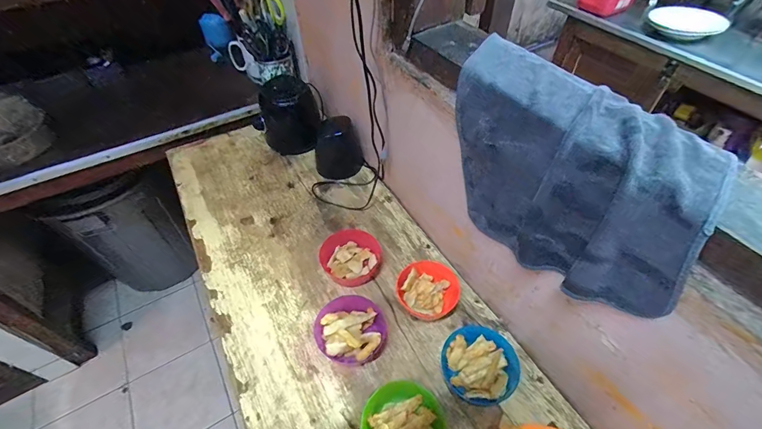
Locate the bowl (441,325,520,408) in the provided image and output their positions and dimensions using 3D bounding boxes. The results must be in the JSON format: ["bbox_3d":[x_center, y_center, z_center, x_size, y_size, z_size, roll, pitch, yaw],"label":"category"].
[{"bbox_3d":[0.158,0.237,0.571,0.112,0.038,0.110,-2,50,3],"label":"bowl"}]

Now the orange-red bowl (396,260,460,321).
[{"bbox_3d":[0.084,0.138,0.648,0.106,0.056,0.085,10,51,11],"label":"orange-red bowl"}]

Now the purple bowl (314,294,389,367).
[{"bbox_3d":[-0.049,0.195,0.609,0.118,0.044,0.102,-12,50,-8],"label":"purple bowl"}]

